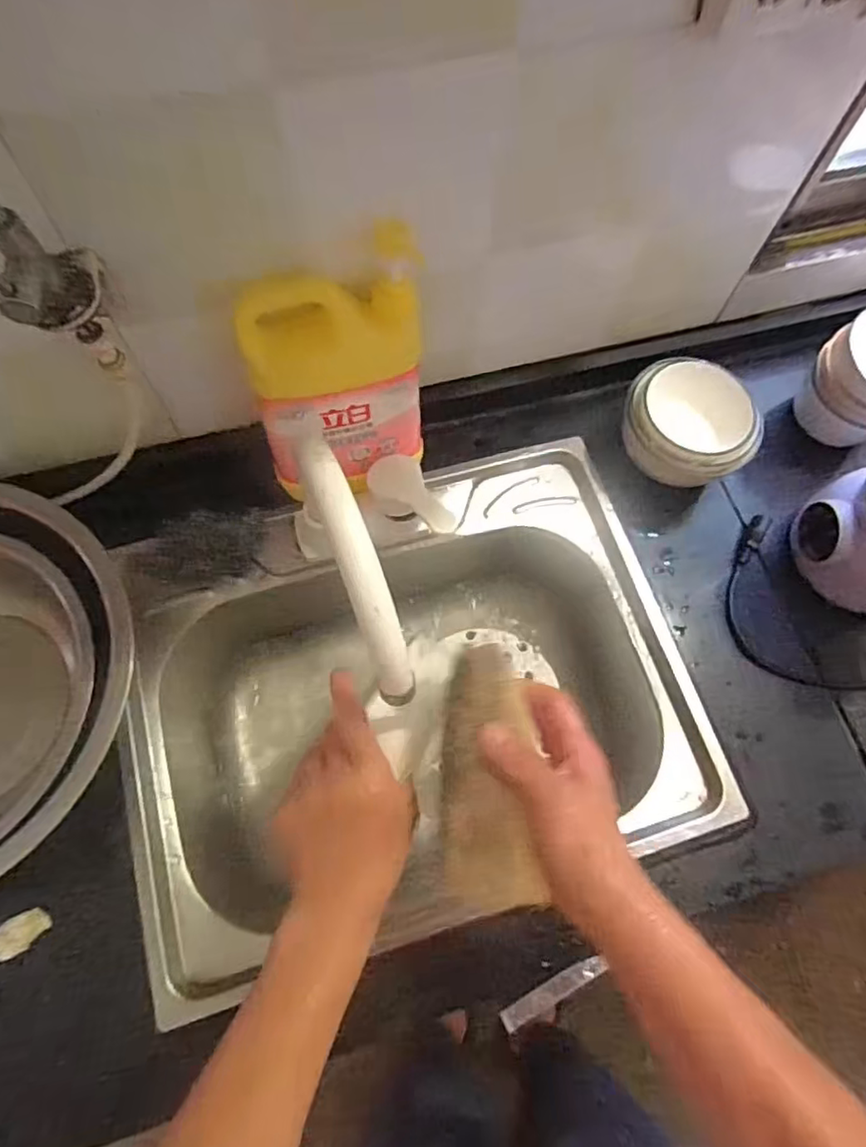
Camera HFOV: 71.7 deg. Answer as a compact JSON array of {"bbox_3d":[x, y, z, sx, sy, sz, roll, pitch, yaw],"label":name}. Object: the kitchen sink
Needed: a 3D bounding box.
[{"bbox_3d":[-0.020,0.130,0.630,0.520,0.189,0.397,-16,71,-9],"label":"kitchen sink"}]

